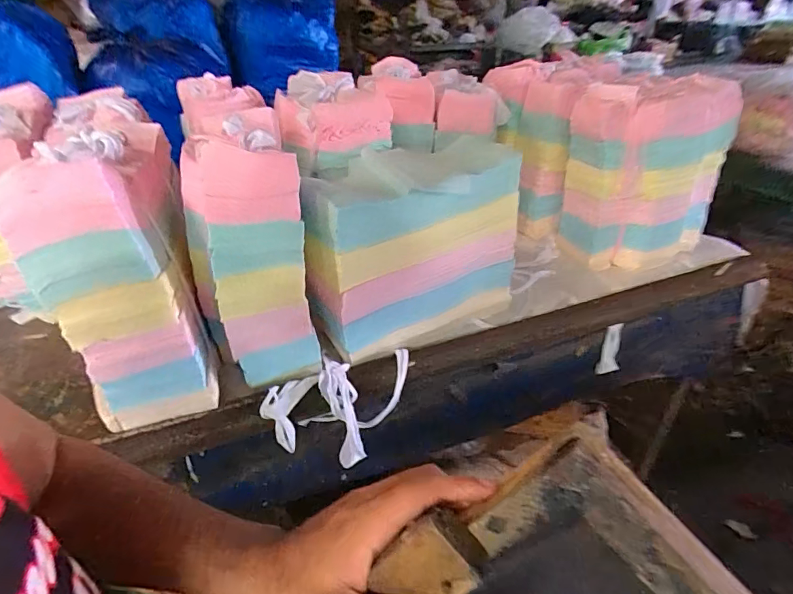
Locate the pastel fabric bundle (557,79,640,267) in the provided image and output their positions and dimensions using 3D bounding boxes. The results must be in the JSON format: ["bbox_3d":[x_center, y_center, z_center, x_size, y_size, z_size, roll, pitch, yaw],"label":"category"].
[{"bbox_3d":[0.400,-0.241,0.906,0.140,0.312,0.144,13,37,18],"label":"pastel fabric bundle"}]

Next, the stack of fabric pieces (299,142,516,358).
[{"bbox_3d":[0.010,-0.095,0.726,0.322,0.241,0.199,-20,40,-26],"label":"stack of fabric pieces"}]

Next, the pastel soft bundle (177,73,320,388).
[{"bbox_3d":[-0.200,-0.051,0.609,0.126,0.296,0.165,-18,39,-23],"label":"pastel soft bundle"}]

